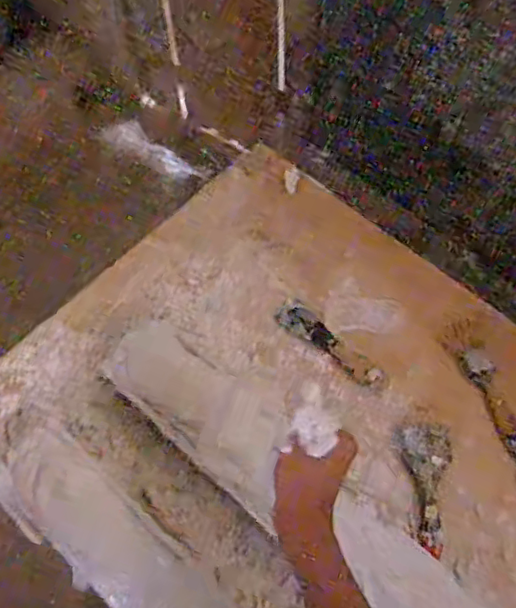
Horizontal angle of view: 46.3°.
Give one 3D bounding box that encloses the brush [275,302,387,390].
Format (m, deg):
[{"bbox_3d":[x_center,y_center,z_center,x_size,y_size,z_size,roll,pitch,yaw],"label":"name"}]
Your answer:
[{"bbox_3d":[0.099,0.057,0.834,0.174,0.022,0.039,38,70,17],"label":"brush"}]

